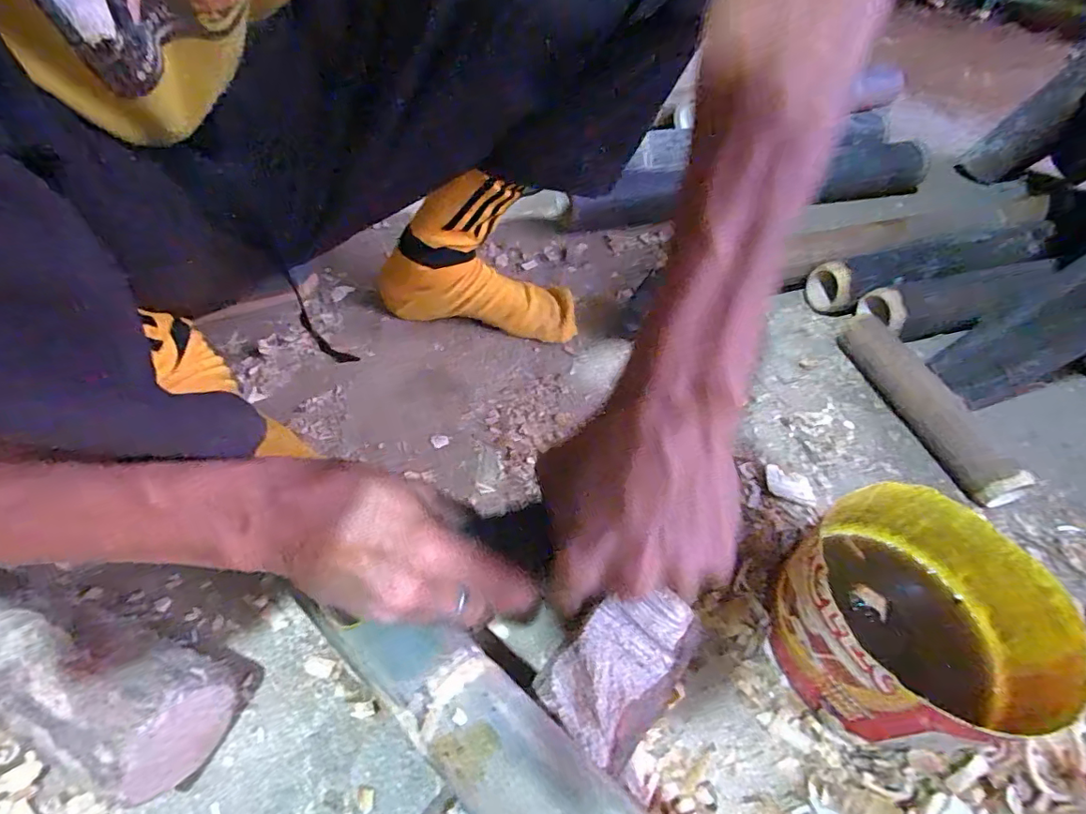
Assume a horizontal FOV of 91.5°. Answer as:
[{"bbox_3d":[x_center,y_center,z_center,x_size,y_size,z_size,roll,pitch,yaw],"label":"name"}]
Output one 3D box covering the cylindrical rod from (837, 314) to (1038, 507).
[{"bbox_3d":[0.386,-0.009,0.536,0.053,0.042,0.244,-5,49,-8],"label":"cylindrical rod"}]

